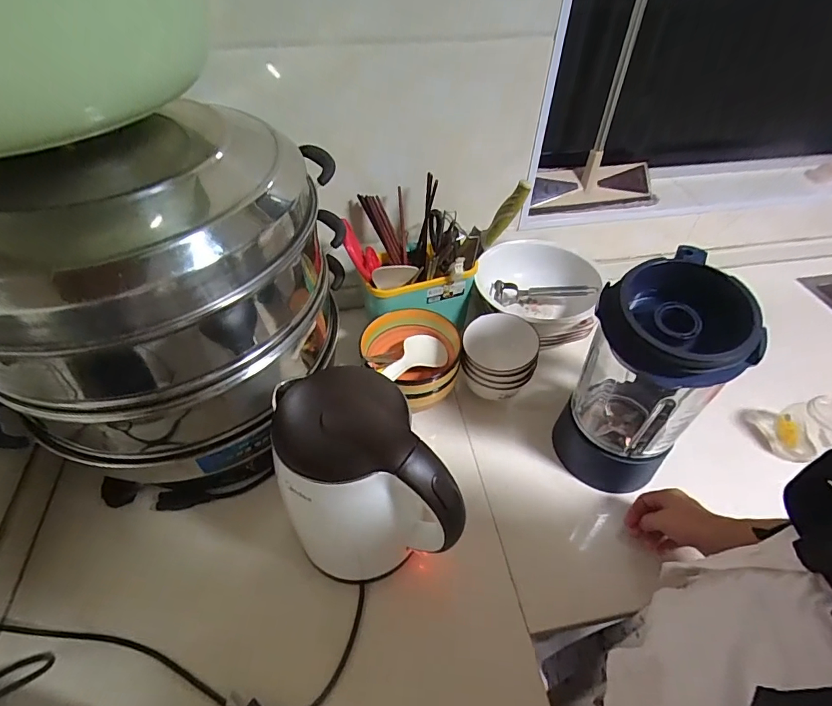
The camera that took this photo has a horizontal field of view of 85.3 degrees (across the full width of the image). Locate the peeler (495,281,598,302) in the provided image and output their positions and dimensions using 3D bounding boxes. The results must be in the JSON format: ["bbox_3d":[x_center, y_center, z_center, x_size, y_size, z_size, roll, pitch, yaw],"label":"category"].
[{"bbox_3d":[0.224,-0.108,0.802,0.169,0.051,0.022,10,49,8],"label":"peeler"}]

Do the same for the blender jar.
[{"bbox_3d":[0.285,0.039,0.570,0.143,0.306,0.158,37,57,28],"label":"blender jar"}]

